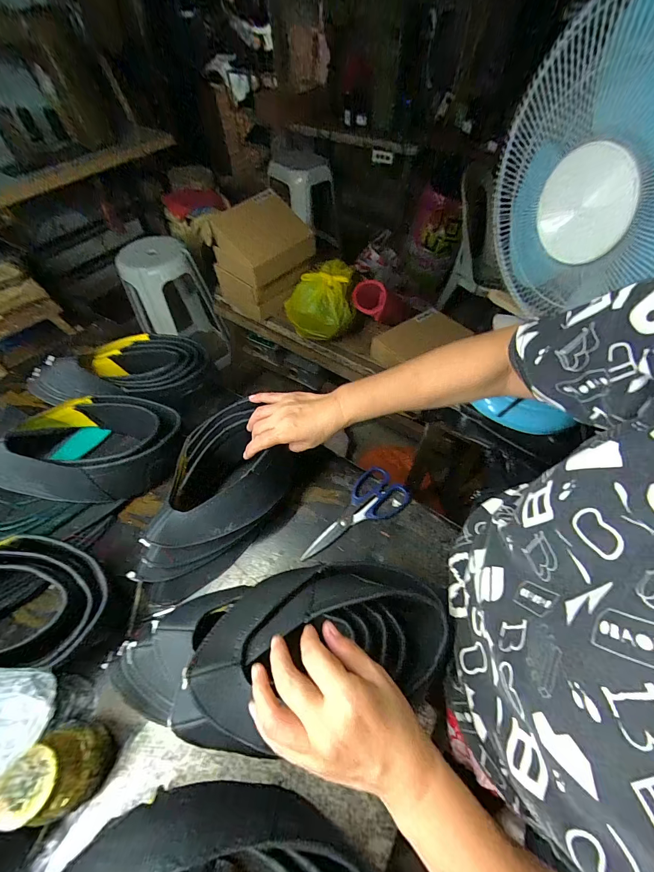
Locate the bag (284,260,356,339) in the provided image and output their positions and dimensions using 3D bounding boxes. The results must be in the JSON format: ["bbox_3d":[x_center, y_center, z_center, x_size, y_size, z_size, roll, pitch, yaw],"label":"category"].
[{"bbox_3d":[-0.023,-0.422,1.070,0.208,0.171,0.211,-3,55,-2],"label":"bag"}]

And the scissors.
[{"bbox_3d":[0.042,0.126,0.510,0.184,0.022,0.078,-37,62,-23],"label":"scissors"}]

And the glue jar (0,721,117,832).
[{"bbox_3d":[-0.257,0.325,0.322,0.057,0.081,0.062,0,55,0],"label":"glue jar"}]

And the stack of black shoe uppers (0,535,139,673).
[{"bbox_3d":[-0.427,0.207,0.400,0.318,0.118,0.138,6,53,-15],"label":"stack of black shoe uppers"}]

